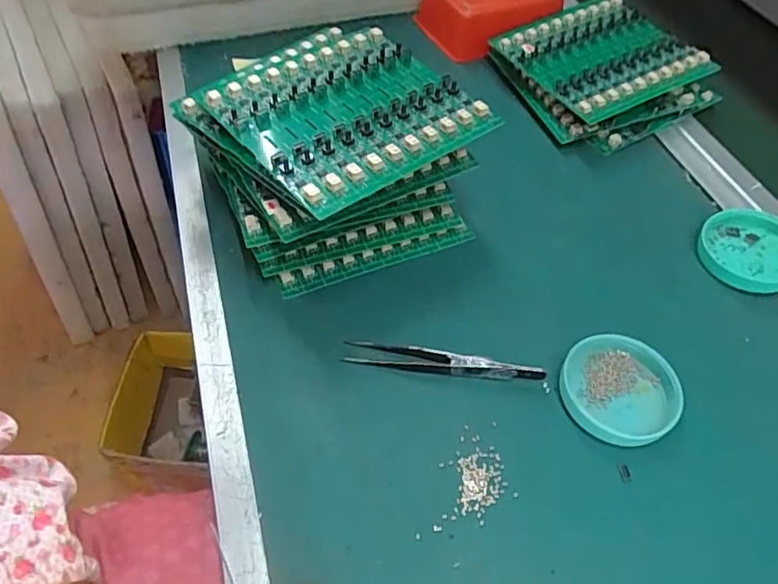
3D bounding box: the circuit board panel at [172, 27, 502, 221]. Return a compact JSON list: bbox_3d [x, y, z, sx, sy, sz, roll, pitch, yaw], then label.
[{"bbox_3d":[-0.033,-0.118,0.359,0.140,0.013,0.149,-35,61,-25],"label":"circuit board panel"}]

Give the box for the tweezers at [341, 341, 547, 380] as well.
[{"bbox_3d":[0.032,0.040,0.335,0.114,0.014,0.016,7,53,4],"label":"tweezers"}]

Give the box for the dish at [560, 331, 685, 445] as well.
[{"bbox_3d":[0.131,0.055,0.324,0.062,0.017,0.061,1,52,-1],"label":"dish"}]

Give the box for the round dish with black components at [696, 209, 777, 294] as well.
[{"bbox_3d":[0.251,-0.030,0.394,0.062,0.018,0.062,1,52,-1],"label":"round dish with black components"}]

